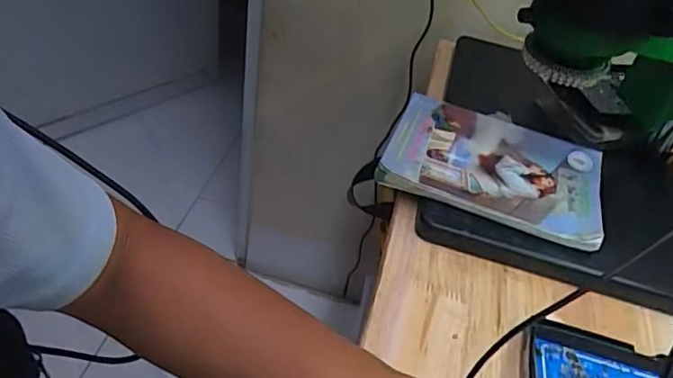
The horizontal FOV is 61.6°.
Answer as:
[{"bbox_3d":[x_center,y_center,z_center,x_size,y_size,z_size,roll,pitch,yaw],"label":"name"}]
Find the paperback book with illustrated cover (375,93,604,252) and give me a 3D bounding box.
[{"bbox_3d":[0.153,-0.025,0.543,0.200,0.014,0.144,21,49,9],"label":"paperback book with illustrated cover"}]

